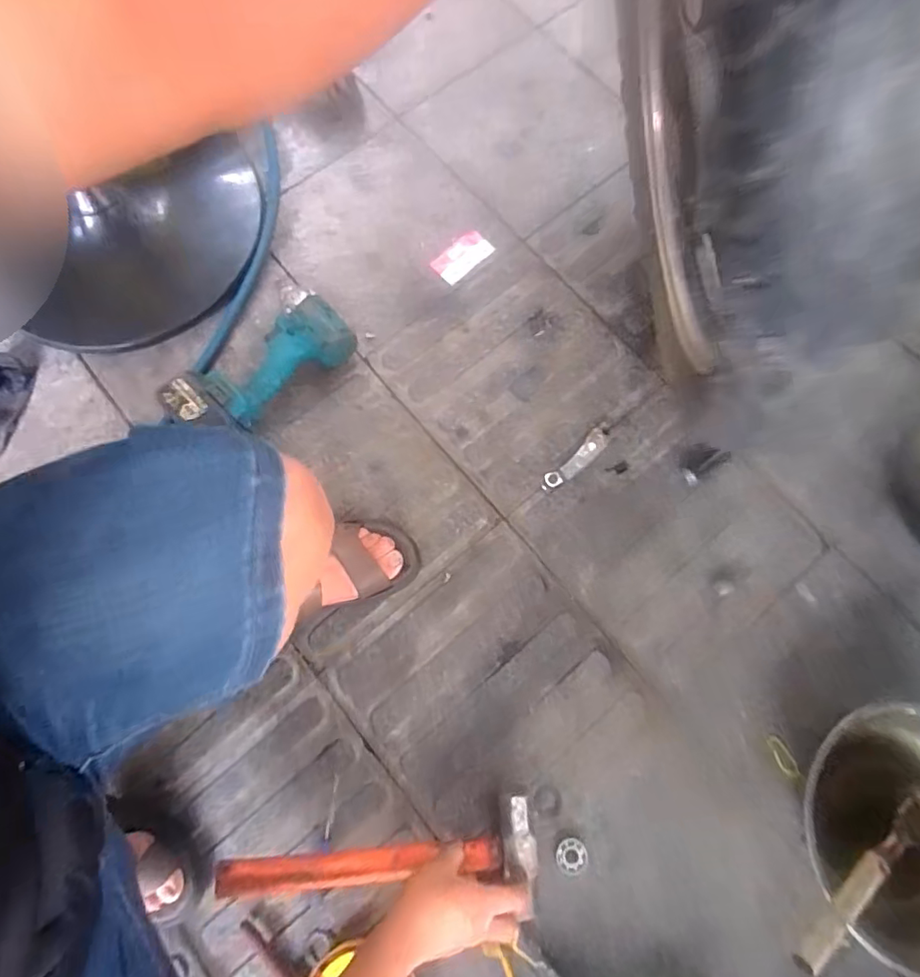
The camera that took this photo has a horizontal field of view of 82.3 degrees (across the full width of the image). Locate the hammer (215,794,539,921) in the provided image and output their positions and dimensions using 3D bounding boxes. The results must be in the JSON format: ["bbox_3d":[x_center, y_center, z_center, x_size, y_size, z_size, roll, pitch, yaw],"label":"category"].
[{"bbox_3d":[-0.077,0.386,0.537,0.313,0.041,0.097,-1,77,-10],"label":"hammer"}]

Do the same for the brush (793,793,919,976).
[{"bbox_3d":[0.417,0.381,0.525,0.279,0.029,0.046,-13,75,-29],"label":"brush"}]

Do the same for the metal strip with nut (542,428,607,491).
[{"bbox_3d":[0.152,-0.036,0.697,0.110,0.004,0.026,-42,79,-8],"label":"metal strip with nut"}]

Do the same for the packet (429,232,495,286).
[{"bbox_3d":[0.004,-0.342,0.778,0.088,0.004,0.049,-44,80,-8],"label":"packet"}]

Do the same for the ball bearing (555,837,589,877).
[{"bbox_3d":[0.126,0.411,0.586,0.037,0.007,0.036,4,68,-11],"label":"ball bearing"}]

